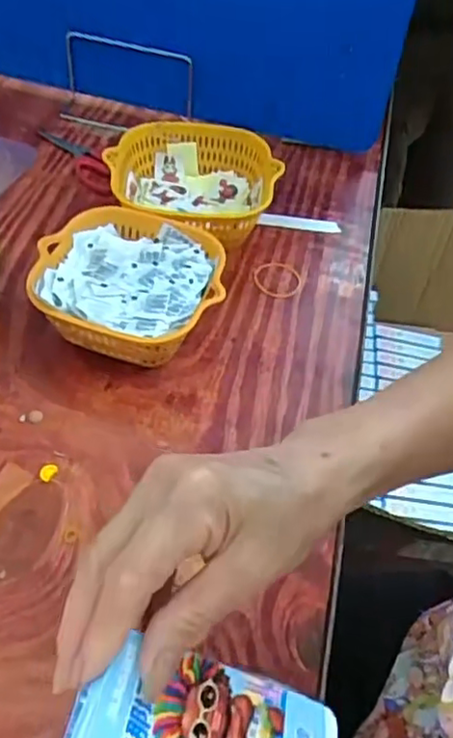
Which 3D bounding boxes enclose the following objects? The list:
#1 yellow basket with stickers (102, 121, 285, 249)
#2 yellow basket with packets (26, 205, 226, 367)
[{"bbox_3d":[-0.032,-0.172,0.618,0.152,0.071,0.152,7,51,0],"label":"yellow basket with stickers"},{"bbox_3d":[-0.078,-0.062,0.524,0.141,0.068,0.134,9,51,1],"label":"yellow basket with packets"}]

